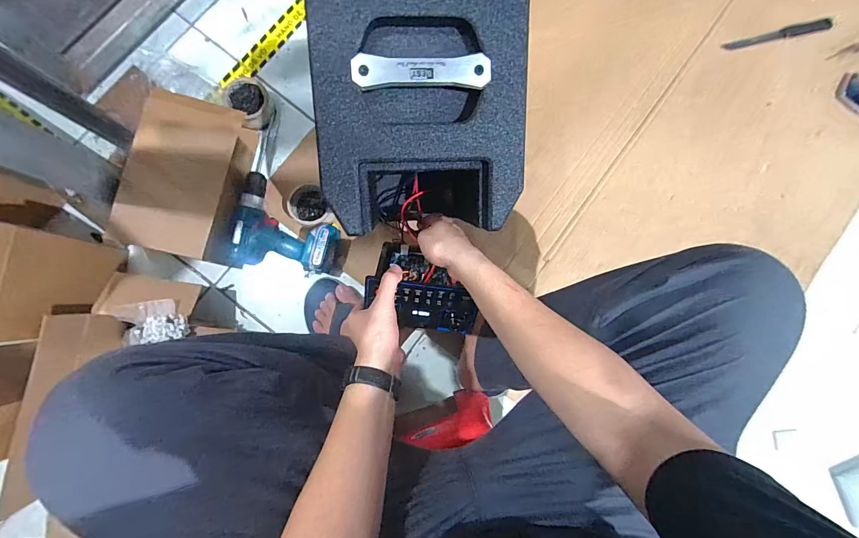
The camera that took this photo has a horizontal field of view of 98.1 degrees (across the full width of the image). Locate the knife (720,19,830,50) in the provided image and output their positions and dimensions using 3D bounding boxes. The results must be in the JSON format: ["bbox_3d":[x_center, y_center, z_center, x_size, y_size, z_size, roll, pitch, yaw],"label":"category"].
[{"bbox_3d":[0.829,-0.563,0.896,0.296,0.019,0.028,-14,87,-6],"label":"knife"}]

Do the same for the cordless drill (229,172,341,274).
[{"bbox_3d":[-0.285,-0.089,0.751,0.202,0.079,0.202,0,86,-4],"label":"cordless drill"}]

